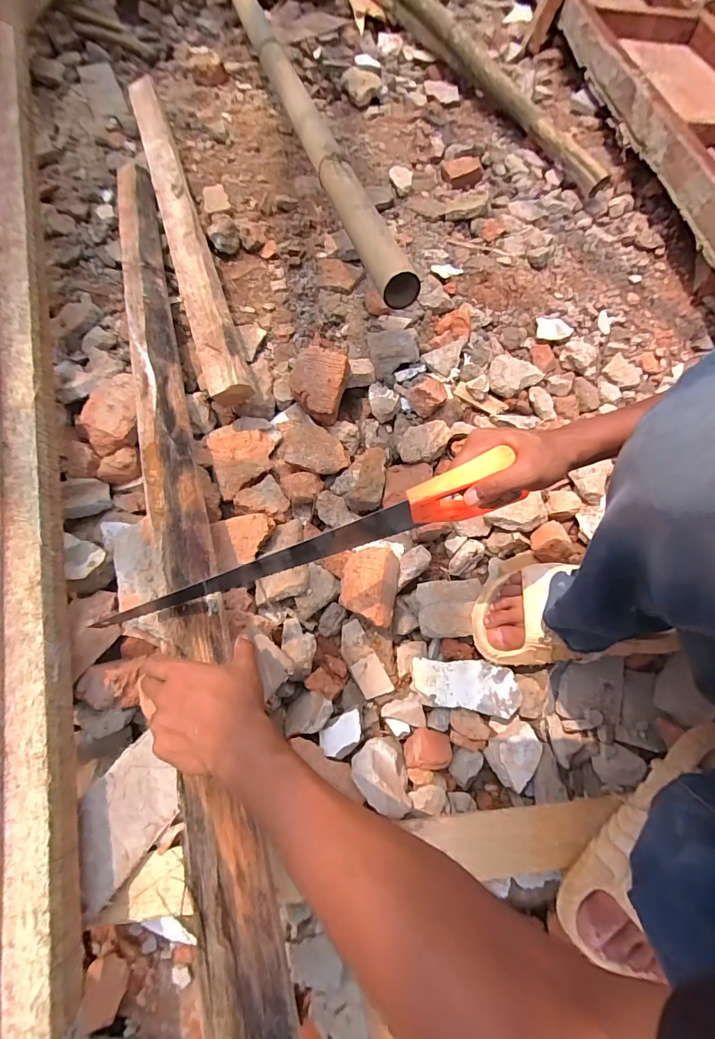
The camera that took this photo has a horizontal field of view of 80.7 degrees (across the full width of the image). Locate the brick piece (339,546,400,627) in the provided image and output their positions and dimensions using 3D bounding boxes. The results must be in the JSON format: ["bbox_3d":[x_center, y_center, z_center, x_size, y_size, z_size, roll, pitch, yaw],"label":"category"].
[{"bbox_3d":[0.015,0.089,0.556,0.072,0.053,0.095,9,63,1],"label":"brick piece"}]

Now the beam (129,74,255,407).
[{"bbox_3d":[-0.332,-0.574,0.782,0.072,0.056,0.924,-17,66,-12],"label":"beam"}]

